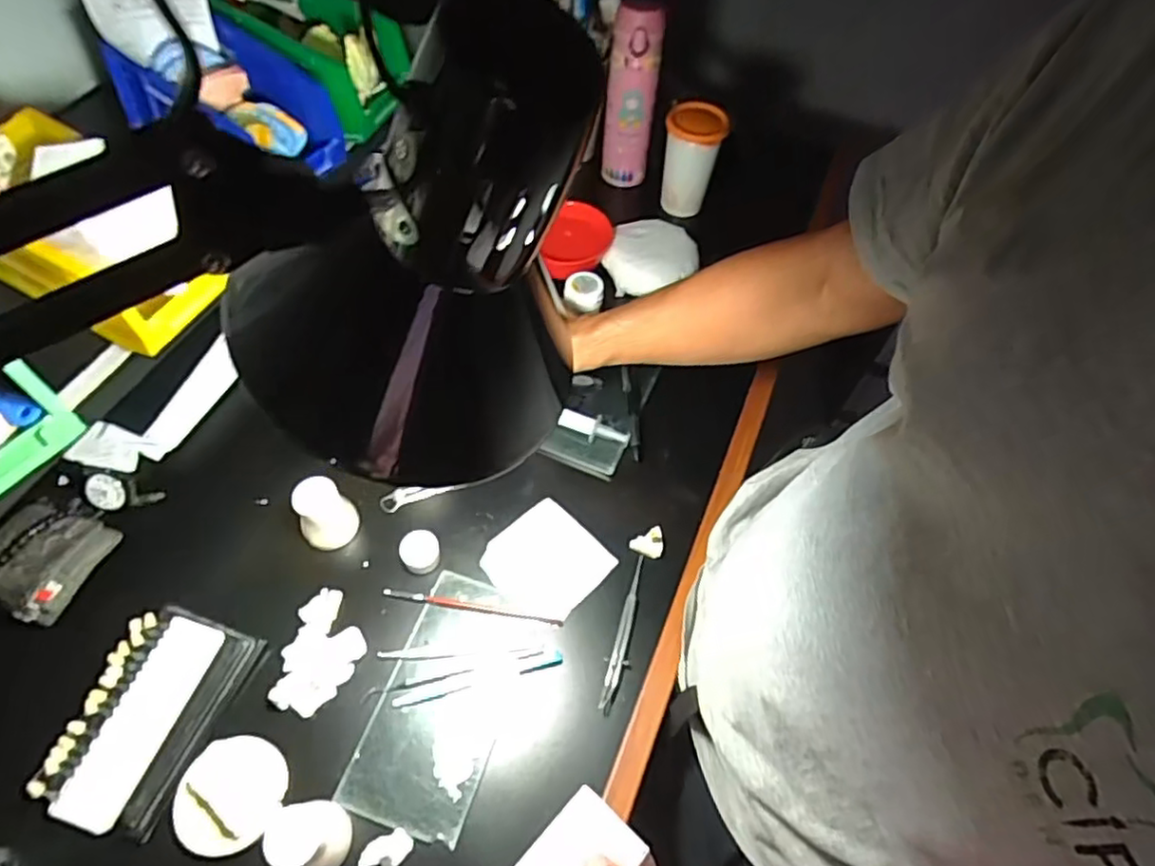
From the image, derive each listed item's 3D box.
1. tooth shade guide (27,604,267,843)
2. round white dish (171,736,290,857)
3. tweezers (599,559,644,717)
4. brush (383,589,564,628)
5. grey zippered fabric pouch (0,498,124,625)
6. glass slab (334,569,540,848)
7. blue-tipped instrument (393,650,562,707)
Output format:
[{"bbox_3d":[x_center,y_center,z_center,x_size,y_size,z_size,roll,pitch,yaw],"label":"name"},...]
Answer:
[{"bbox_3d":[-0.337,0.221,0.526,0.099,0.023,0.156,18,57,8],"label":"tooth shade guide"},{"bbox_3d":[-0.265,0.275,0.508,0.073,0.009,0.078,2,56,-3],"label":"round white dish"},{"bbox_3d":[0.041,0.176,0.598,0.018,0.006,0.142,11,56,4],"label":"tweezers"},{"bbox_3d":[-0.095,0.160,0.608,0.162,0.007,0.008,10,56,2],"label":"brush"},{"bbox_3d":[-0.473,0.107,0.591,0.105,0.032,0.100,22,58,10],"label":"grey zippered fabric pouch"},{"bbox_3d":[-0.110,0.222,0.565,0.100,0.007,0.197,17,57,7],"label":"glass slab"},{"bbox_3d":[-0.083,0.210,0.567,0.142,0.004,0.012,-12,58,-12],"label":"blue-tipped instrument"}]

